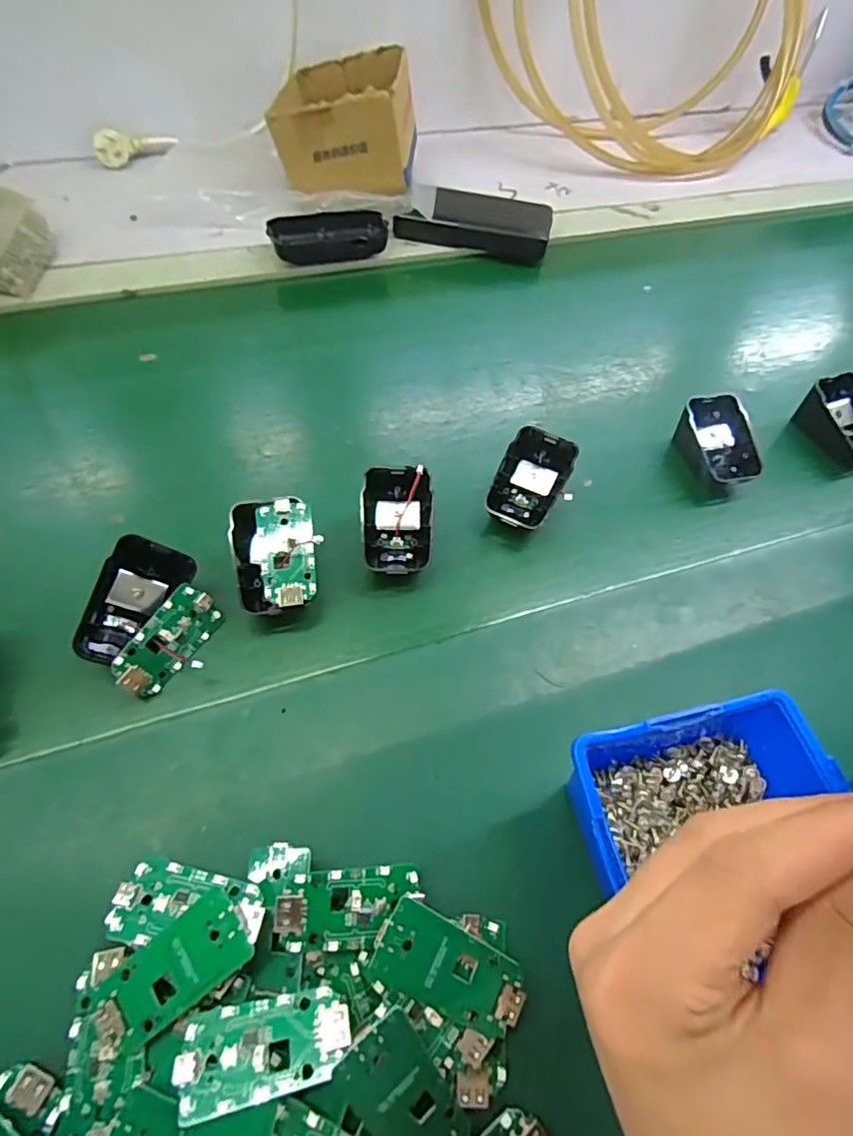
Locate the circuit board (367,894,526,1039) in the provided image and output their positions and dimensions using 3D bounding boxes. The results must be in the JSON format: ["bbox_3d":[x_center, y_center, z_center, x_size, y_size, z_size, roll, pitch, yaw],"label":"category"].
[{"bbox_3d":[0.010,0.166,0.231,0.063,0.004,0.031,28,74,4],"label":"circuit board"}]

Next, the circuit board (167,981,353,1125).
[{"bbox_3d":[-0.062,0.184,0.213,0.064,0.004,0.031,-9,43,-6],"label":"circuit board"}]

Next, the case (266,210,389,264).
[{"bbox_3d":[-0.093,-0.316,0.536,0.109,0.029,0.049,-12,61,-9],"label":"case"}]

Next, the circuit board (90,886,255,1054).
[{"bbox_3d":[-0.101,0.163,0.226,0.059,0.010,0.032,-36,67,-21],"label":"circuit board"}]

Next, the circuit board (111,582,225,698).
[{"bbox_3d":[-0.143,0.041,0.309,0.006,0.032,0.062,-2,45,47],"label":"circuit board"}]

